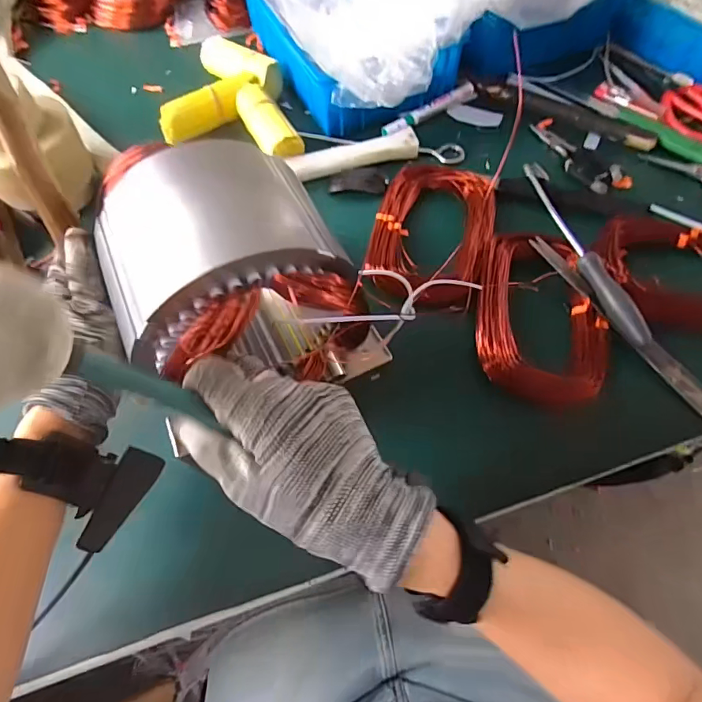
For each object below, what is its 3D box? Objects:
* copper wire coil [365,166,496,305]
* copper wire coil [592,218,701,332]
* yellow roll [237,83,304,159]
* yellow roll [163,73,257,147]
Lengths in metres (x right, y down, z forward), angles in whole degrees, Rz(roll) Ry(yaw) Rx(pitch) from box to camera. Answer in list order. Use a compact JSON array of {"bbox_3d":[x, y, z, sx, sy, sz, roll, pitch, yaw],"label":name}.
[{"bbox_3d":[0.083,-0.123,0.472,0.119,0.033,0.168,17,64,10],"label":"copper wire coil"},{"bbox_3d":[0.331,-0.078,0.439,0.167,0.026,0.125,8,63,5],"label":"copper wire coil"},{"bbox_3d":[-0.103,-0.274,0.545,0.041,0.038,0.124,-27,65,-13],"label":"yellow roll"},{"bbox_3d":[-0.173,-0.302,0.557,0.131,0.031,0.035,-28,65,-13],"label":"yellow roll"}]

